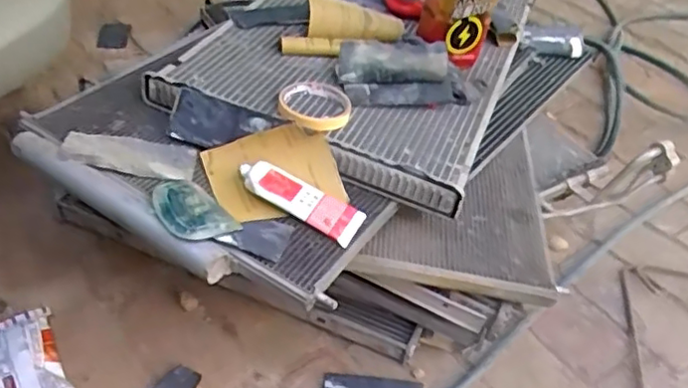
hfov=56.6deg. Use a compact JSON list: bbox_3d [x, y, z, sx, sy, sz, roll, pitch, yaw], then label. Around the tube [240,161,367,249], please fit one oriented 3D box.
[{"bbox_3d":[-0.048,0.008,0.690,0.140,0.022,0.049,28,46,1],"label":"tube"}]

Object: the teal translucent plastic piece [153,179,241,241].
[{"bbox_3d":[-0.162,0.013,0.654,0.063,0.018,0.105,-30,53,-32],"label":"teal translucent plastic piece"}]

